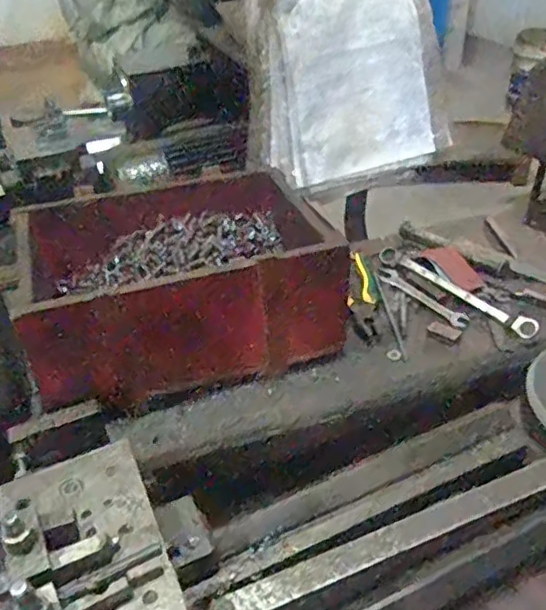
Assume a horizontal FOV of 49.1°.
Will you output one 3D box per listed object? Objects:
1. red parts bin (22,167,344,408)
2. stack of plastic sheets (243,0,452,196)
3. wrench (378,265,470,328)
[{"bbox_3d":[-0.116,-0.043,0.779,0.412,0.151,0.290,-16,39,-14],"label":"red parts bin"},{"bbox_3d":[0.119,-0.352,0.896,0.334,0.319,0.071,-19,15,-13],"label":"stack of plastic sheets"},{"bbox_3d":[0.206,-0.014,0.839,0.029,0.007,0.161,-26,42,-25],"label":"wrench"}]

